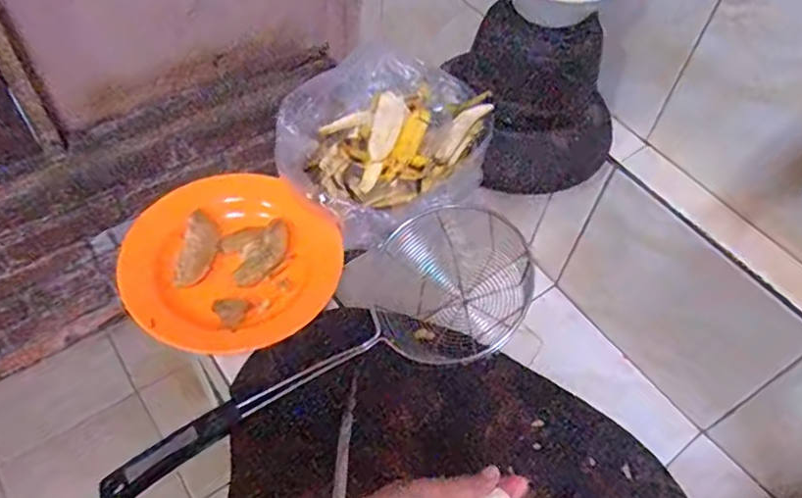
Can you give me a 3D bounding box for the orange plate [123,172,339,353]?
[{"bbox_3d":[-0.163,0.010,0.603,0.198,0.038,0.190,2,54,-3],"label":"orange plate"}]

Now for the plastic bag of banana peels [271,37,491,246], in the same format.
[{"bbox_3d":[-0.018,-0.116,0.657,0.199,0.072,0.230,27,56,14],"label":"plastic bag of banana peels"}]

